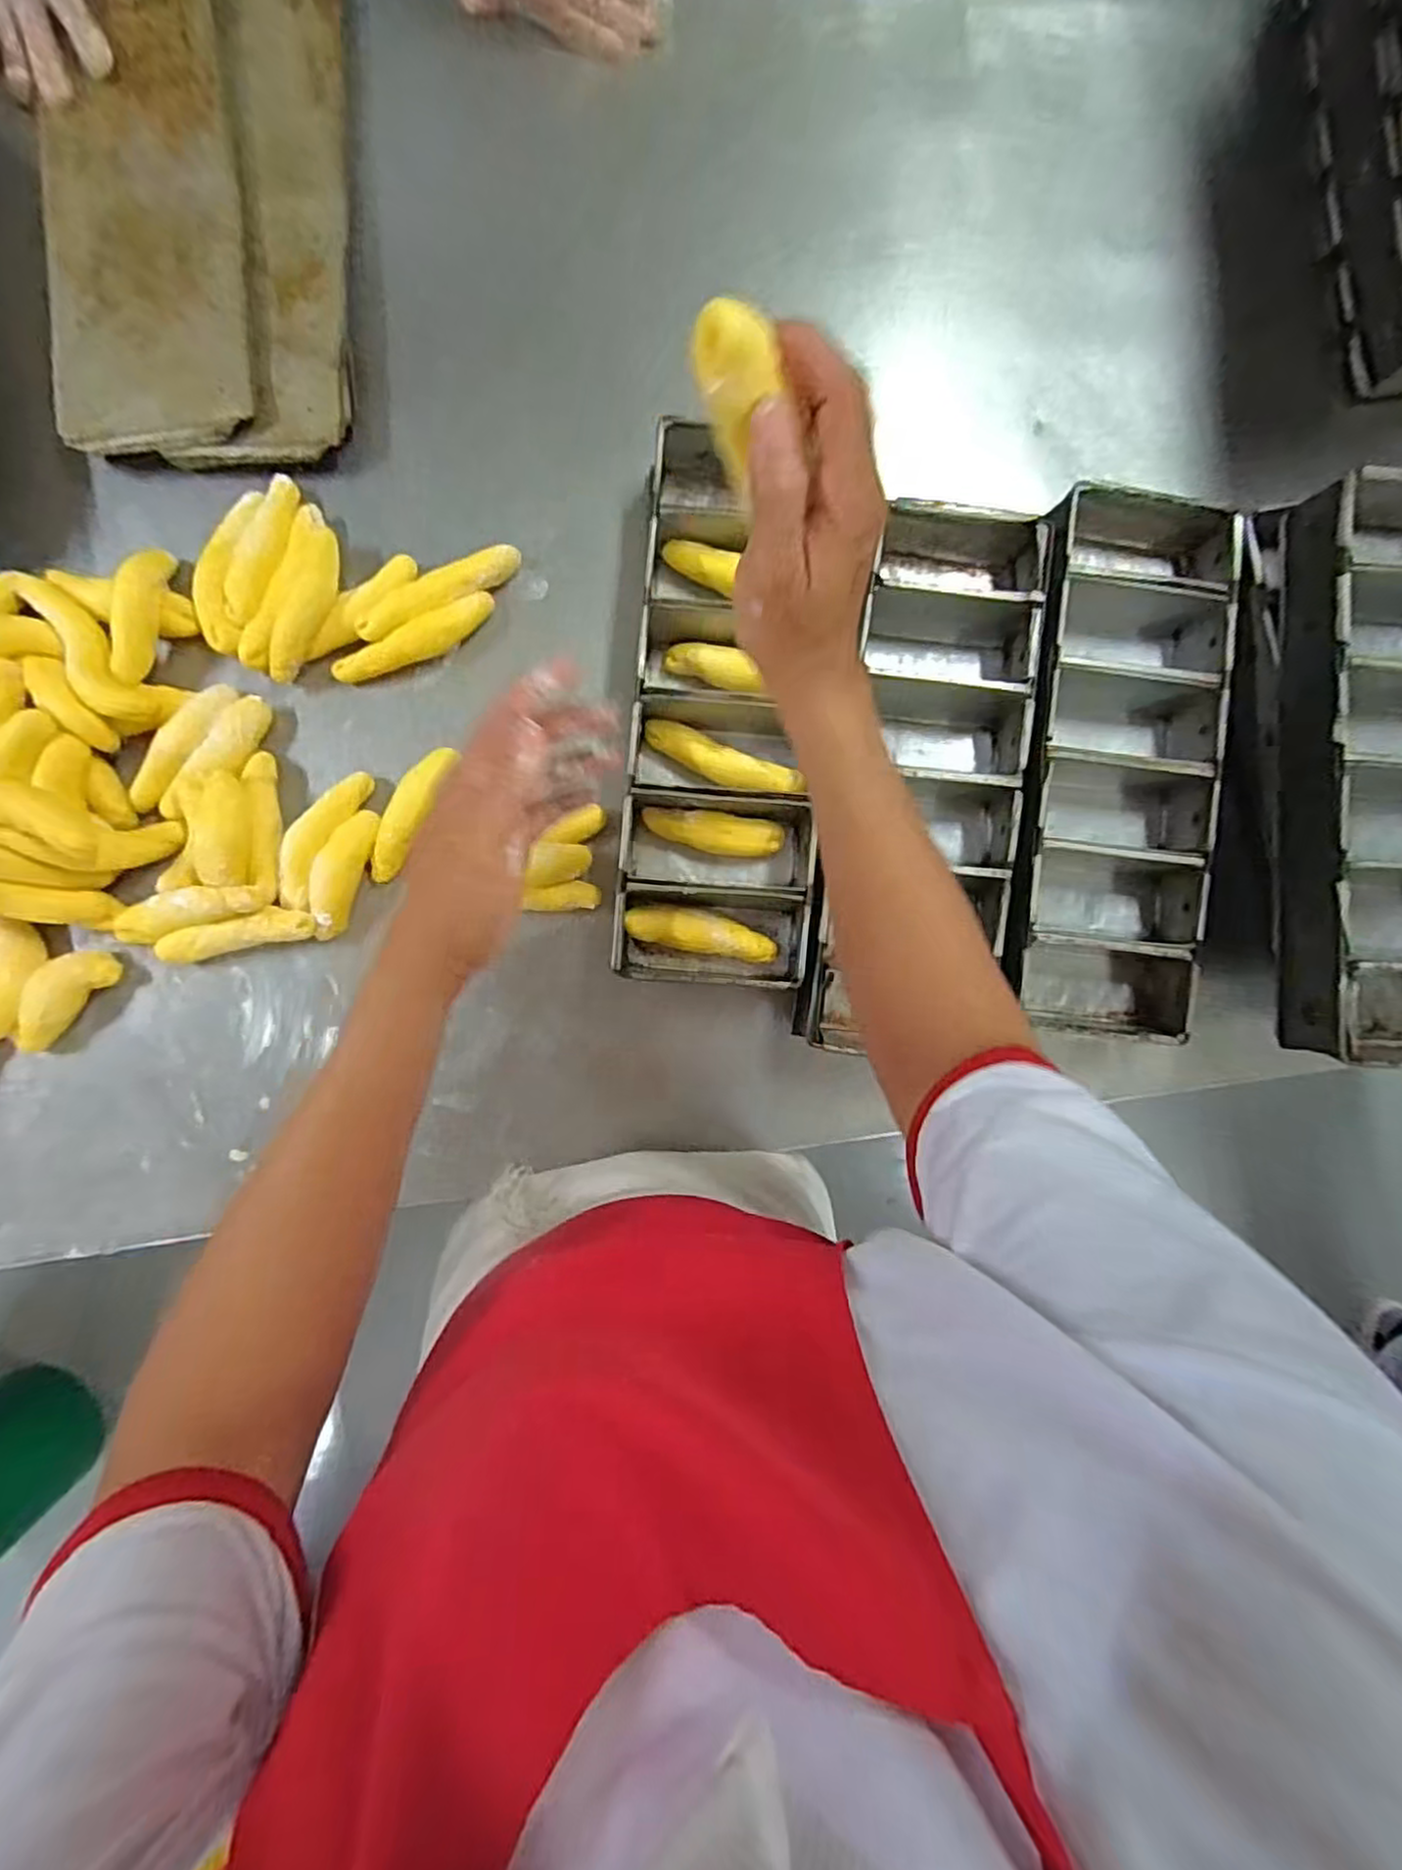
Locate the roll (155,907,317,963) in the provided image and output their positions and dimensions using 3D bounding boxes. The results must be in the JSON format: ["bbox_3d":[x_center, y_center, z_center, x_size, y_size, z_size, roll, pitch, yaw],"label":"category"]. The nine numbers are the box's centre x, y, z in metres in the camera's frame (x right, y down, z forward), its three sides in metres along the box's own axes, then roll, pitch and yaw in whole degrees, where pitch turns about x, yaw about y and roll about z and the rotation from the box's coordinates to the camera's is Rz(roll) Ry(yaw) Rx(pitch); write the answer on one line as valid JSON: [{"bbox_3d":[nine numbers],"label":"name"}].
[{"bbox_3d":[-0.384,0.000,0.603,0.123,0.034,0.029,-12,89,-3],"label":"roll"}]

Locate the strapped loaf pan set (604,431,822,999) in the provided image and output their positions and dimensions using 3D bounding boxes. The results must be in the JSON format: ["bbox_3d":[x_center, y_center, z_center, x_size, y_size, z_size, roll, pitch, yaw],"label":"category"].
[{"bbox_3d":[0.022,-0.183,0.623,0.176,0.063,0.449,5,88,-2],"label":"strapped loaf pan set"}]

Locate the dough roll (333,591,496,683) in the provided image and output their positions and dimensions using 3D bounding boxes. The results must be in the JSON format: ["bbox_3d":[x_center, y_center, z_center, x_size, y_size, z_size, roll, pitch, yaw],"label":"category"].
[{"bbox_3d":[-0.249,-0.257,0.630,0.146,0.026,0.026,-27,89,-3],"label":"dough roll"}]

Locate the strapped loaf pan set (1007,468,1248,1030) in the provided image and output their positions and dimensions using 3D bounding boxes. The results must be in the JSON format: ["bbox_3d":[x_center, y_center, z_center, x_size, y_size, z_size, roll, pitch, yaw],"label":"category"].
[{"bbox_3d":[0.358,-0.152,0.653,0.182,0.099,0.469,8,88,-2],"label":"strapped loaf pan set"}]

